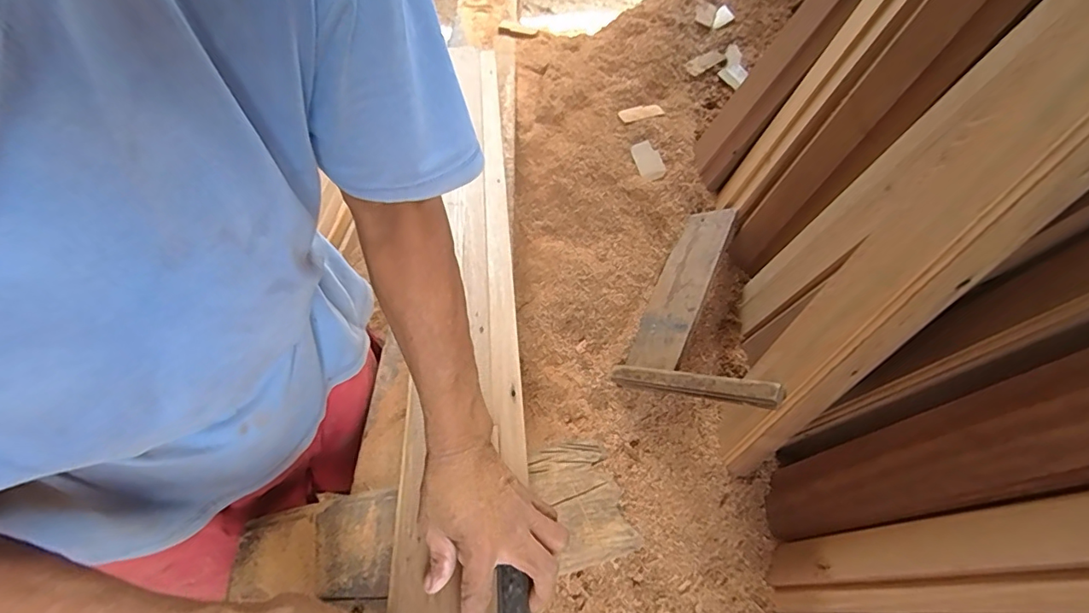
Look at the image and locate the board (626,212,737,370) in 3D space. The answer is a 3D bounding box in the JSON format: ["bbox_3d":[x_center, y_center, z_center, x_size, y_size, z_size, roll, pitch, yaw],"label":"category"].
[{"bbox_3d":[0.259,-0.040,0.951,0.116,0.014,0.348,2,59,47],"label":"board"}]

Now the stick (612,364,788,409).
[{"bbox_3d":[0.223,0.120,0.793,0.296,0.034,0.029,0,38,50],"label":"stick"}]

